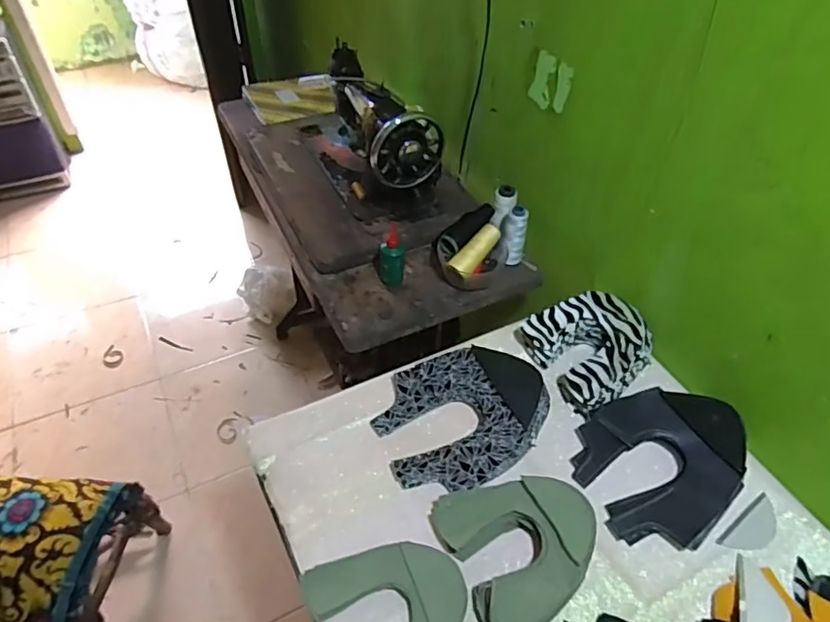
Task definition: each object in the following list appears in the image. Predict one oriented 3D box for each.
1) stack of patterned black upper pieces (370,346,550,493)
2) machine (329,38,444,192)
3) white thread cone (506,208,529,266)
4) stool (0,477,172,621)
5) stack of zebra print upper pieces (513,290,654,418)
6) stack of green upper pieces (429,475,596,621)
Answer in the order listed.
[{"bbox_3d":[0.075,0.145,0.771,0.239,0.057,0.186,-9,48,-10],"label":"stack of patterned black upper pieces"},{"bbox_3d":[-0.059,-0.363,1.104,0.149,0.209,0.332,-13,49,-14],"label":"machine"},{"bbox_3d":[0.180,-0.136,1.001,0.041,0.107,0.040,10,48,7],"label":"white thread cone"},{"bbox_3d":[-0.761,0.529,1.164,0.290,0.358,0.337,6,47,3],"label":"stool"},{"bbox_3d":[0.271,0.051,0.851,0.153,0.075,0.165,-22,52,-21],"label":"stack of zebra print upper pieces"},{"bbox_3d":[0.129,0.273,0.658,0.172,0.040,0.176,-18,51,-18],"label":"stack of green upper pieces"}]

